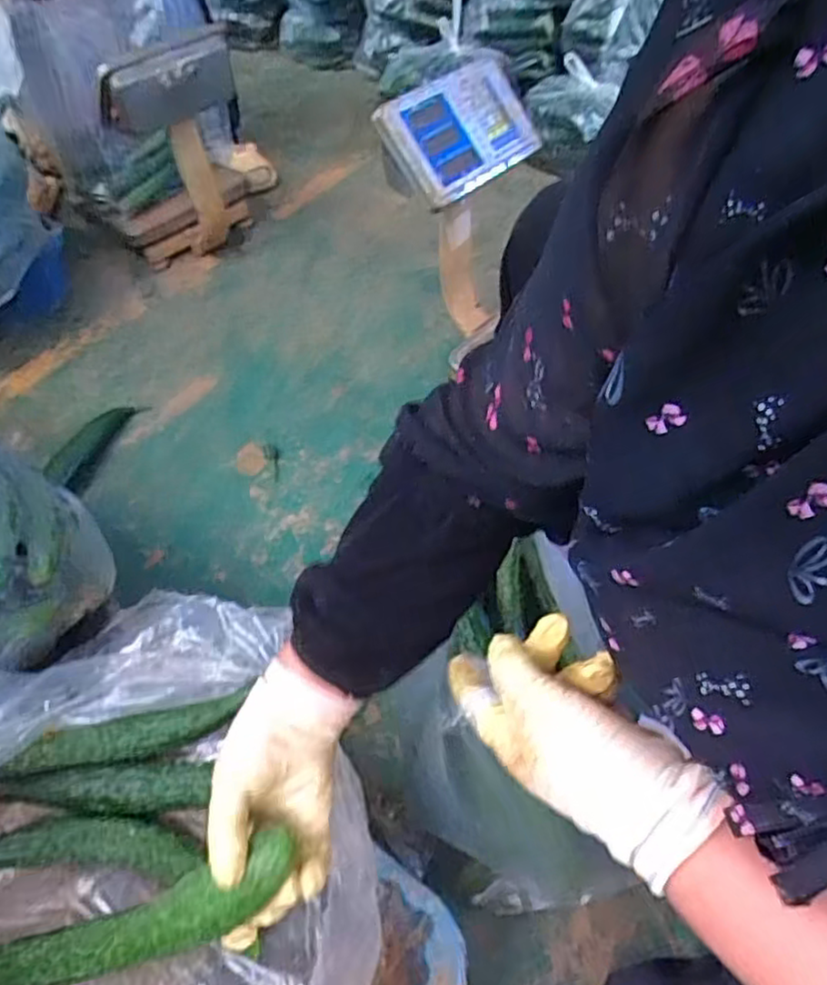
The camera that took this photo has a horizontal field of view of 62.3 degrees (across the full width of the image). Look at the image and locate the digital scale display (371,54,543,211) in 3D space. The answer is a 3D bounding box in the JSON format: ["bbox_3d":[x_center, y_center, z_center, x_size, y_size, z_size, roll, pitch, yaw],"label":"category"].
[{"bbox_3d":[0.067,-0.510,0.969,0.246,0.056,0.152,-39,100,-25],"label":"digital scale display"}]

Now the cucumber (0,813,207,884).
[{"bbox_3d":[-0.276,0.288,0.560,0.215,0.032,0.048,0,49,5],"label":"cucumber"}]

